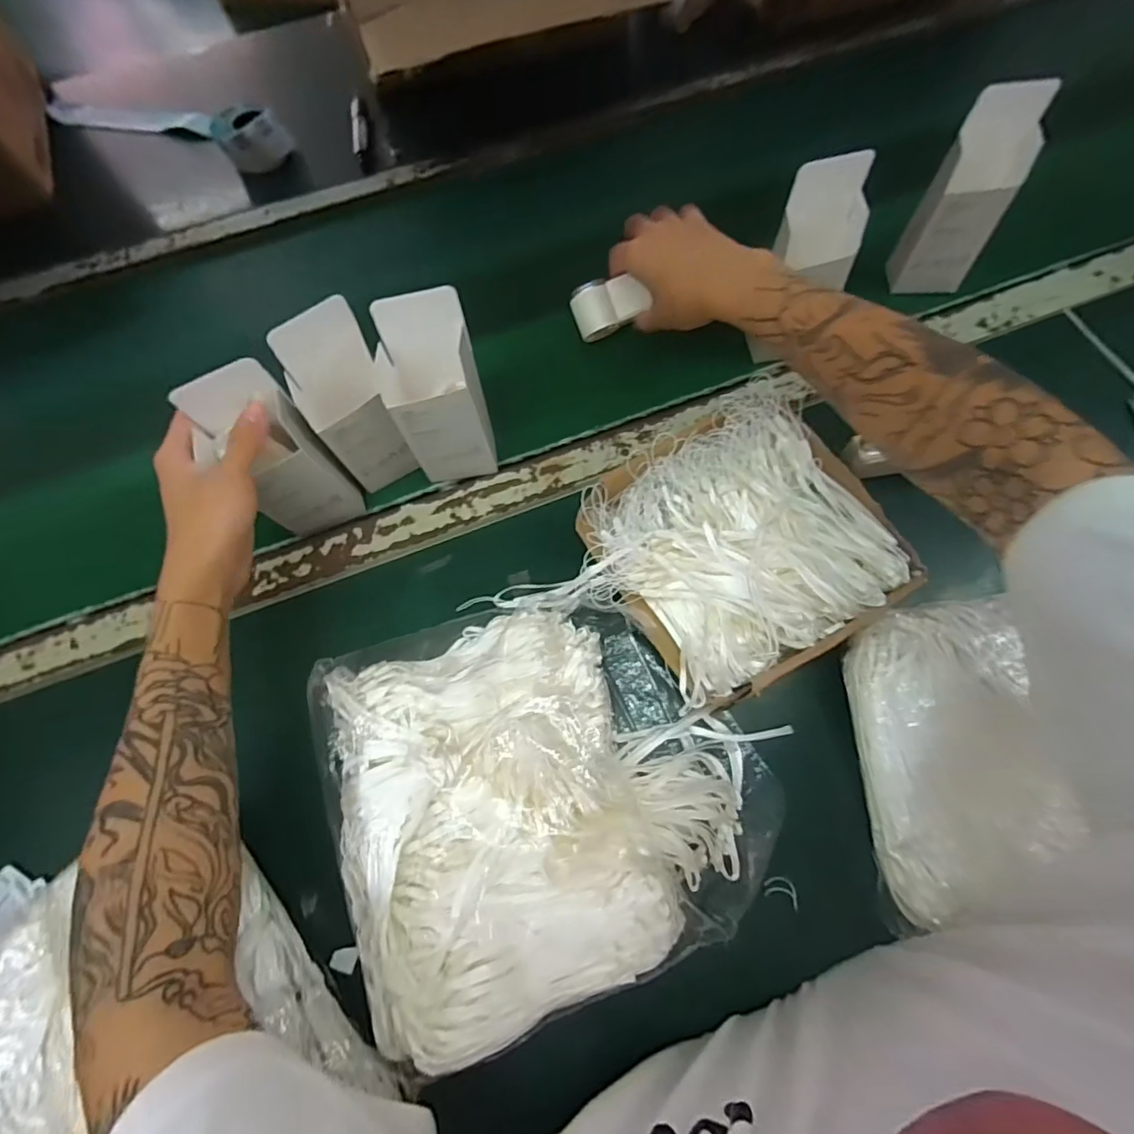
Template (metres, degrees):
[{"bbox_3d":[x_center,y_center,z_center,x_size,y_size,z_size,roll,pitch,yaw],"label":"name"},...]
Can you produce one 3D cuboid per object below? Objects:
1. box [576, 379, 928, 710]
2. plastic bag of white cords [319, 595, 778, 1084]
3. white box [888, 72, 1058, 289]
[{"bbox_3d":[0.131,-0.016,0.424,0.213,0.056,0.194,-32,71,-10],"label":"box"},{"bbox_3d":[-0.012,0.136,0.364,0.280,0.070,0.253,-20,70,-6],"label":"plastic bag of white cords"},{"bbox_3d":[0.350,-0.319,0.477,0.068,0.152,0.049,4,69,4],"label":"white box"}]

